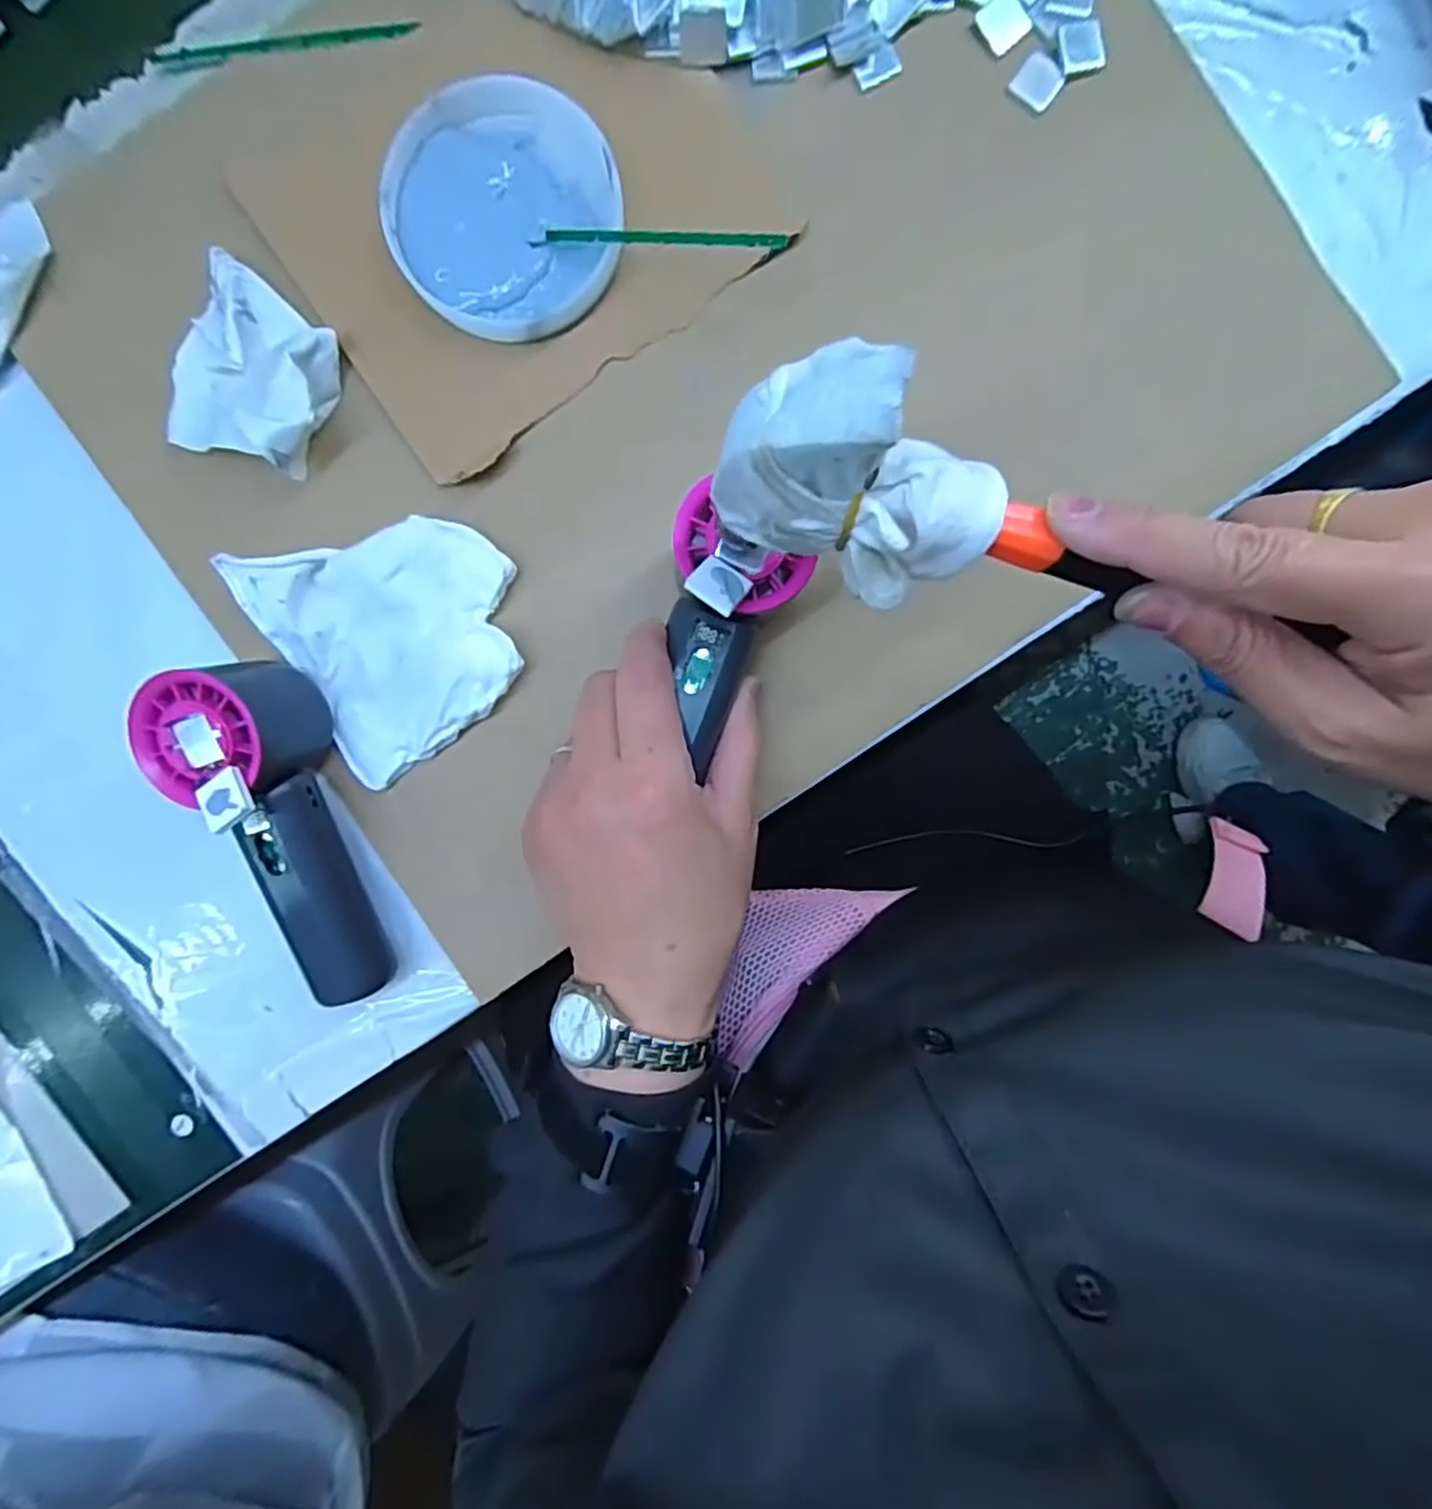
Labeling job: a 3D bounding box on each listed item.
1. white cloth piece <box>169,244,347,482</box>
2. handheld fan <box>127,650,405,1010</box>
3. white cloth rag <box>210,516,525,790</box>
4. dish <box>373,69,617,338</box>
[{"bbox_3d":[-0.203,-0.171,0.312,0.072,0.031,0.082,15,94,-2],"label":"white cloth piece"},{"bbox_3d":[-0.194,0.038,0.315,0.050,0.058,0.154,-14,94,1],"label":"handheld fan"},{"bbox_3d":[-0.141,-0.055,0.326,0.106,0.022,0.106,-28,94,2],"label":"white cloth rag"},{"bbox_3d":[-0.091,-0.236,0.315,0.102,0.015,0.097,0,94,0],"label":"dish"}]

